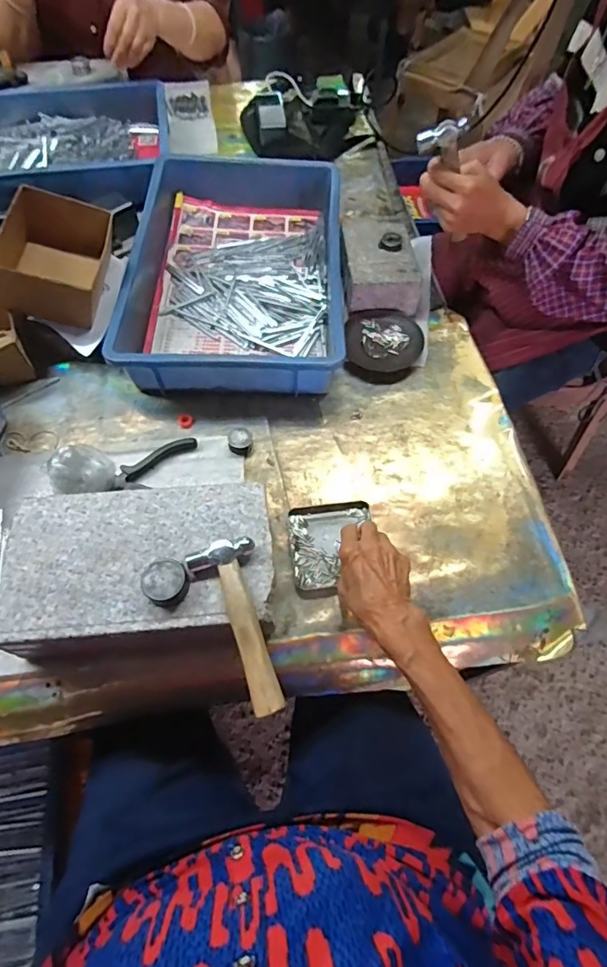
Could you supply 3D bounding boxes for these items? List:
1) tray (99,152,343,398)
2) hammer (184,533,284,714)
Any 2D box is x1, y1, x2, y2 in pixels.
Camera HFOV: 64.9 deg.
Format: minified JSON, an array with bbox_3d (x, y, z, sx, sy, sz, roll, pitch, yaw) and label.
[{"bbox_3d":[-0.092,-0.328,0.699,0.284,0.072,0.462,1,61,0],"label":"tray"},{"bbox_3d":[-0.052,0.118,0.405,0.056,0.018,0.146,-18,63,-11],"label":"hammer"}]

